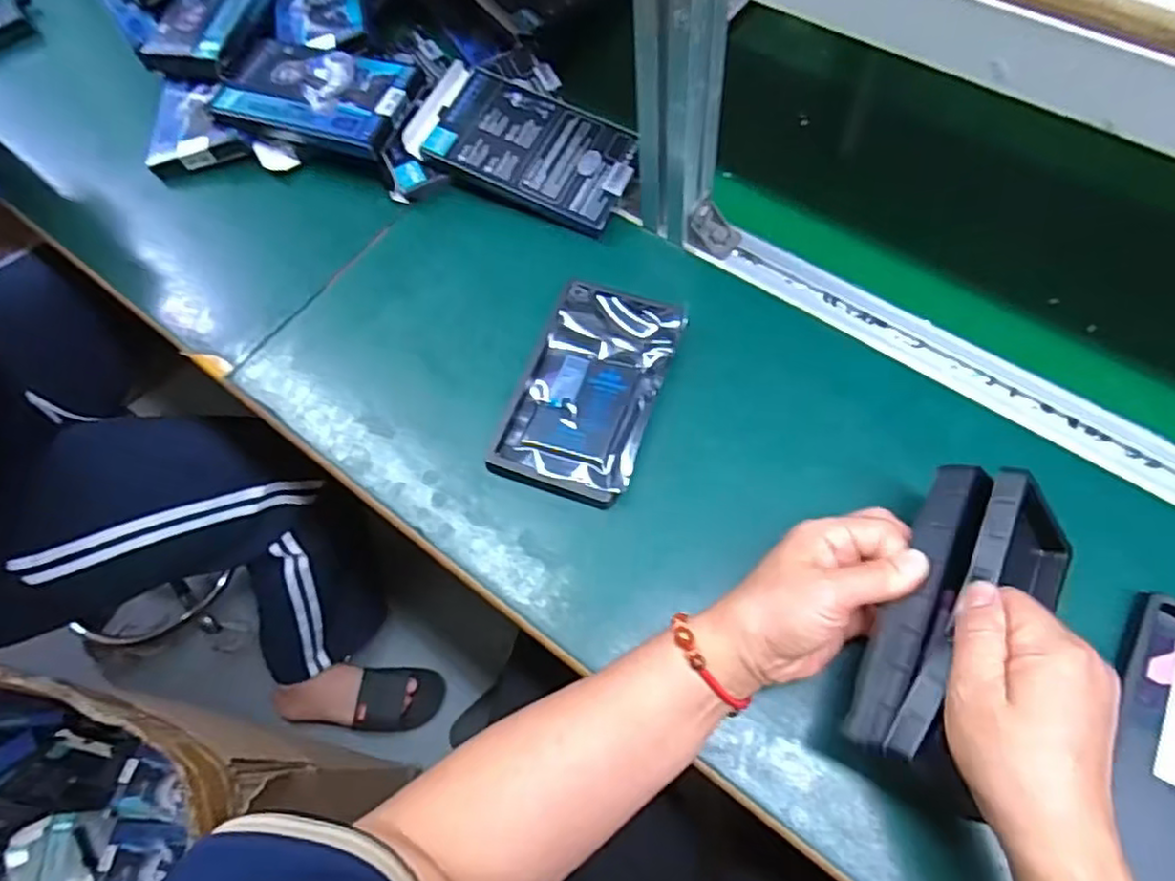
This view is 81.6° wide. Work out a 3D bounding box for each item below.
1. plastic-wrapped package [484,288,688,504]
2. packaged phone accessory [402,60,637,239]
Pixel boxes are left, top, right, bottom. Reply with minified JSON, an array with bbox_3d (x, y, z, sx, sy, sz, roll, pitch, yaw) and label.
[{"bbox_3d":[0.002,-0.039,0.484,0.097,0.021,0.165,16,66,12],"label":"plastic-wrapped package"},{"bbox_3d":[-0.051,-0.244,0.560,0.185,0.013,0.098,28,76,9],"label":"packaged phone accessory"}]

